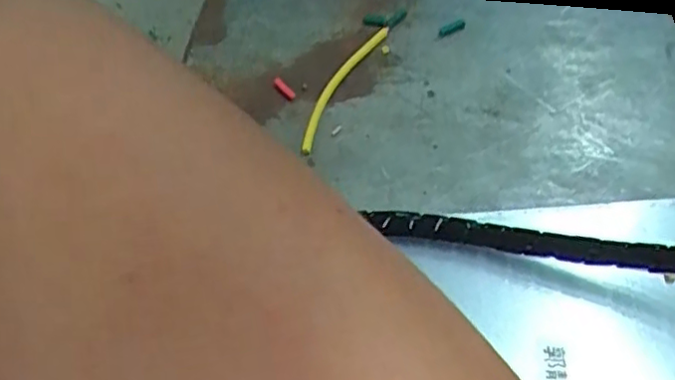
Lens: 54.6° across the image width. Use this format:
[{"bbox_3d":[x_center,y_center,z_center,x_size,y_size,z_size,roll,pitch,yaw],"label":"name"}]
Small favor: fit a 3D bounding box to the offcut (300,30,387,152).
[{"bbox_3d":[0.002,-0.051,0.318,0.010,0.009,0.087,24,67,14],"label":"offcut"}]

